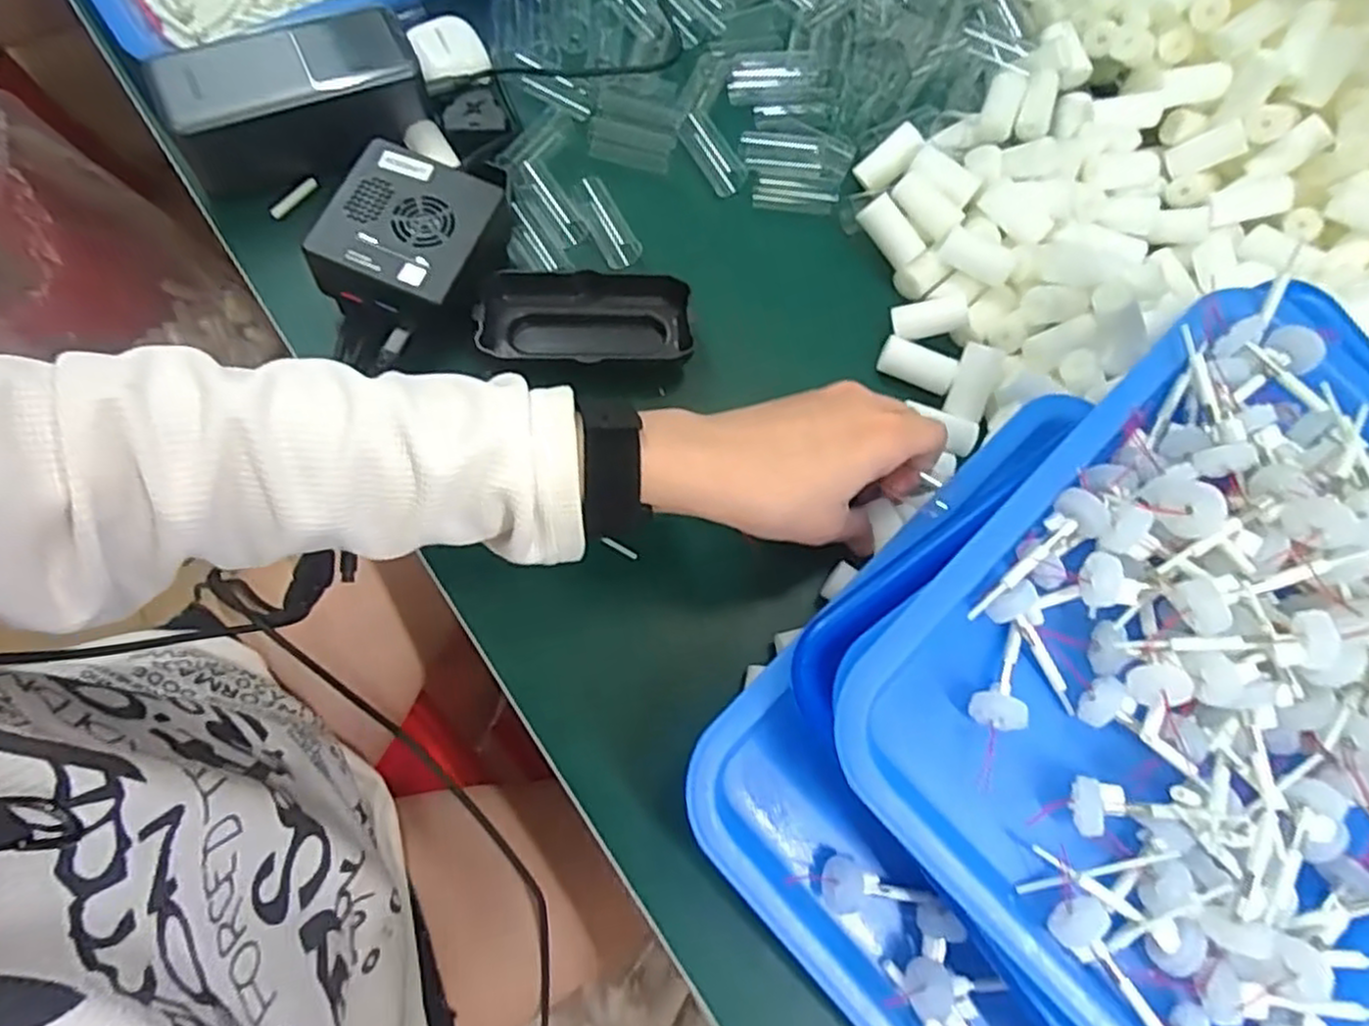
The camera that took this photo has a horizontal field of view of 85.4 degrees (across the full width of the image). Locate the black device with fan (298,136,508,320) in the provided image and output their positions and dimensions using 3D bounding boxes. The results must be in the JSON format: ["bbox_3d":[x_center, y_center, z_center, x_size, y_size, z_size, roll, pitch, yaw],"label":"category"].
[{"bbox_3d":[-0.137,-0.138,0.379,0.083,0.037,0.080,13,70,-2],"label":"black device with fan"}]

